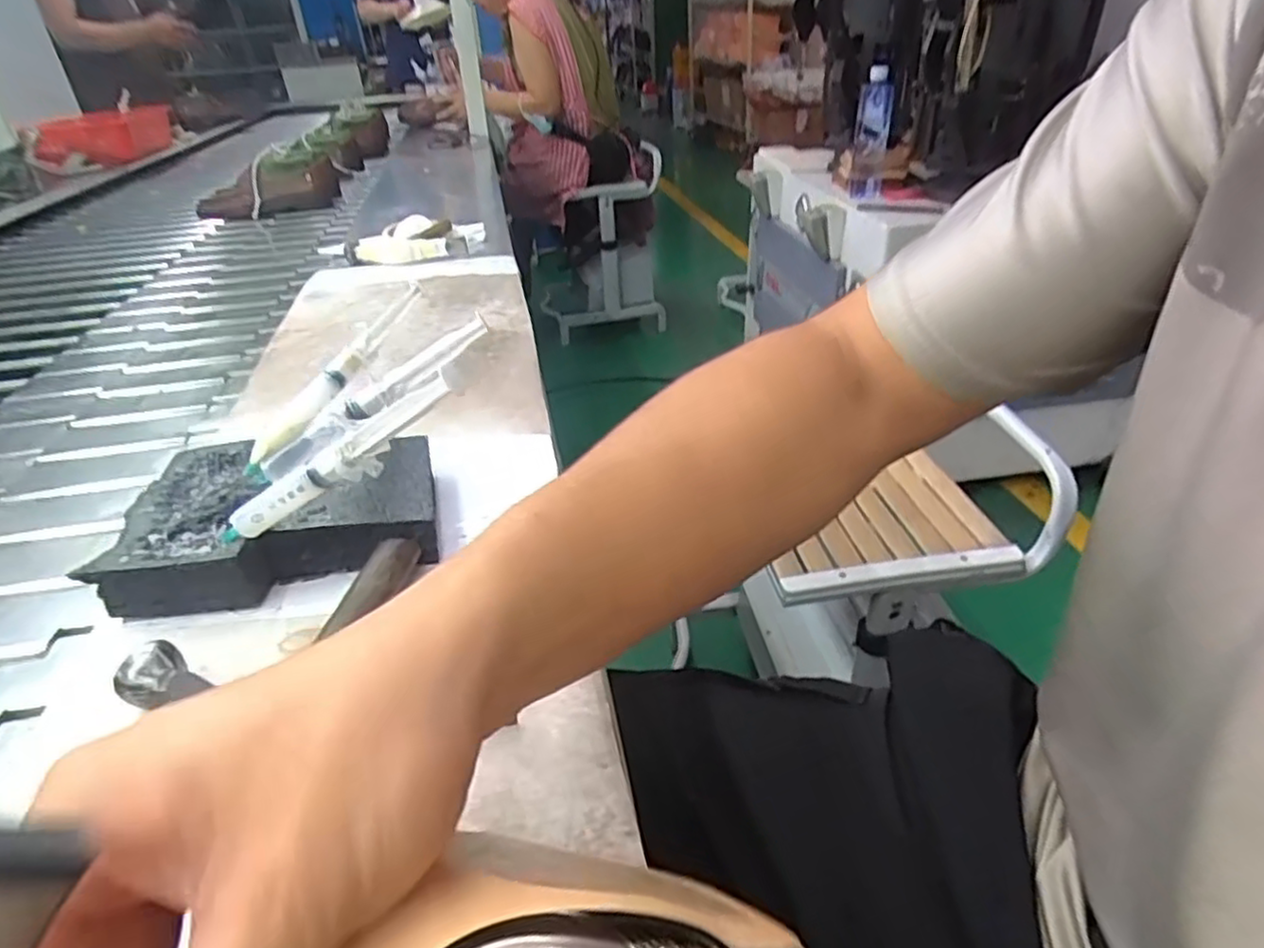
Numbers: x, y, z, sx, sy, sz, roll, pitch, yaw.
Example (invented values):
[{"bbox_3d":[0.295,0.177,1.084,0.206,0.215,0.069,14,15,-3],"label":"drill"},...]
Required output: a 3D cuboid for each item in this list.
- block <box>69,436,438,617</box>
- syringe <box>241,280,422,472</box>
[{"bbox_3d":[-0.198,0.020,0.409,0.167,0.037,0.122,-8,33,-7],"label":"block"},{"bbox_3d":[-0.182,-0.074,0.457,0.019,0.016,0.146,18,62,29],"label":"syringe"}]

